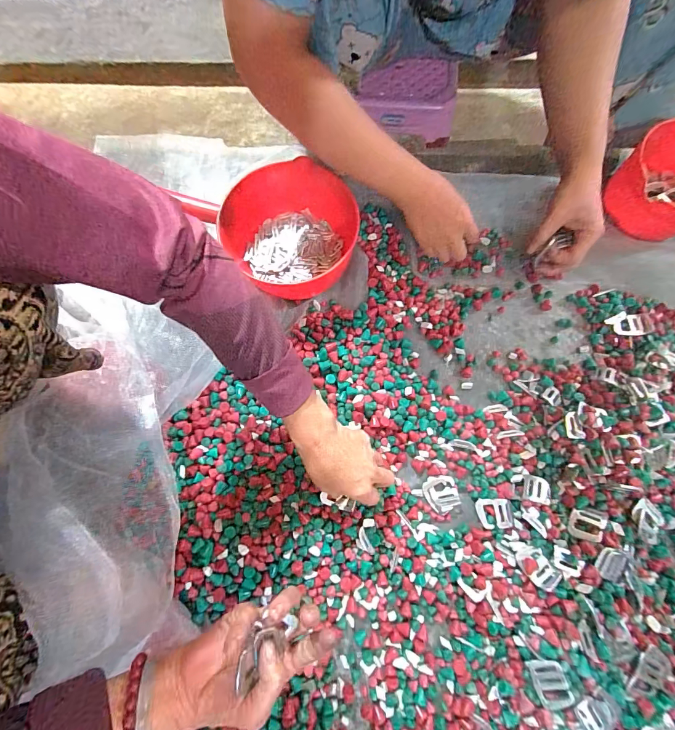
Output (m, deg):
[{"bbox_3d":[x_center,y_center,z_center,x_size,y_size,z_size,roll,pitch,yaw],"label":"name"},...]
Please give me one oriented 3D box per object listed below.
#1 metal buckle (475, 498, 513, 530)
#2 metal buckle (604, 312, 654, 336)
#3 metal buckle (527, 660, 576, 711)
[{"bbox_3d":[0.196,0.185,0.443,0.041,0.005,0.035,-2,75,1],"label":"metal buckle"},{"bbox_3d":[0.410,-0.057,0.497,0.060,0.011,0.034,4,75,3],"label":"metal buckle"},{"bbox_3d":[0.224,0.337,0.374,0.033,0.004,0.043,-27,70,21],"label":"metal buckle"}]

